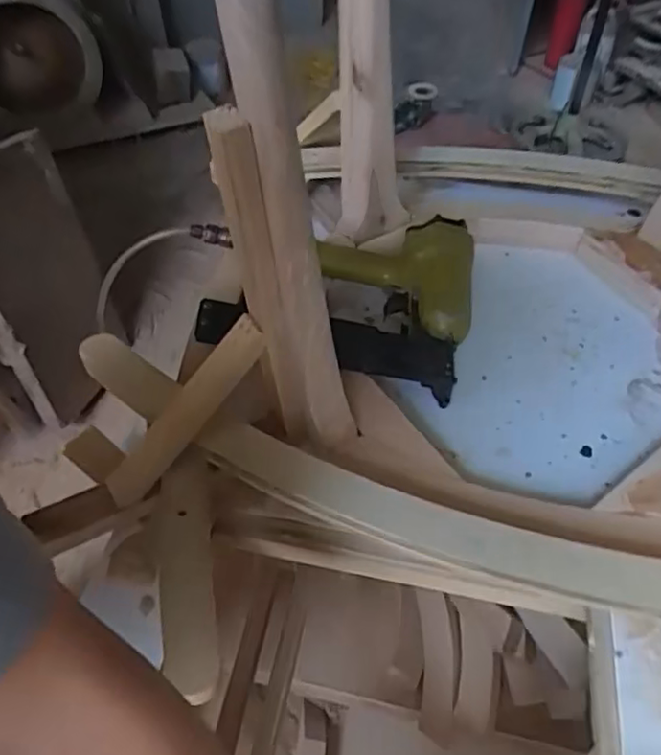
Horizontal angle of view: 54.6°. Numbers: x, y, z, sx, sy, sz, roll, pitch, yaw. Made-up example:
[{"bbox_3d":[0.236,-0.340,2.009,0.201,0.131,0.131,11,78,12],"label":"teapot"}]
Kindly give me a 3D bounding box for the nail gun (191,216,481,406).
[{"bbox_3d":[0.017,-0.092,0.744,0.290,0.120,0.212,4,48,2],"label":"nail gun"}]

